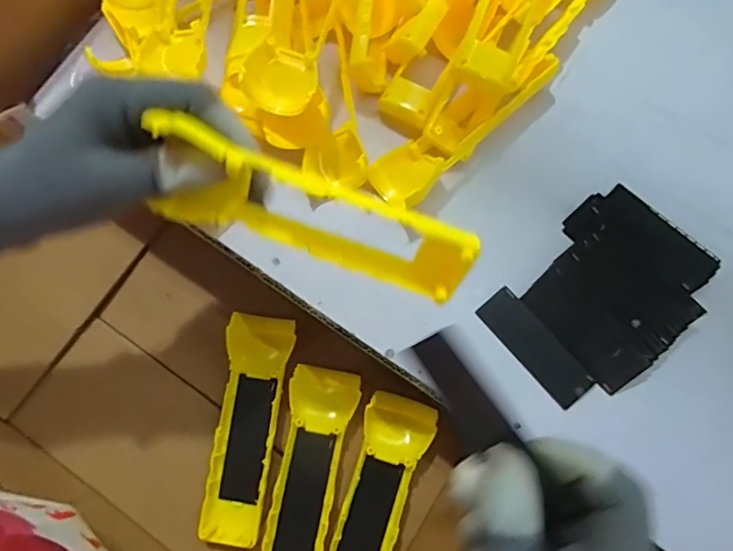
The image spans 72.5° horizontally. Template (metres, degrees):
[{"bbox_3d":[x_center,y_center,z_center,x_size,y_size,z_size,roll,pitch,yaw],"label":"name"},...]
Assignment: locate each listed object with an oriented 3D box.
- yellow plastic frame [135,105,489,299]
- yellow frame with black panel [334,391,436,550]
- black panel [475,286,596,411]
[{"bbox_3d":[-0.023,-0.025,0.244,0.149,0.042,0.016,20,37,-1],"label":"yellow plastic frame"},{"bbox_3d":[0.005,0.171,0.363,0.048,0.018,0.164,18,80,4],"label":"yellow frame with black panel"},{"bbox_3d":[0.121,0.052,0.360,0.030,0.006,0.091,-40,81,-6],"label":"black panel"}]

